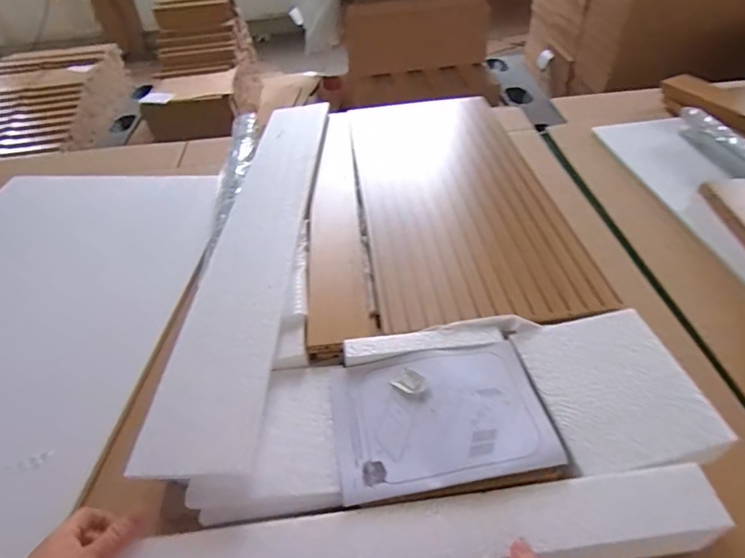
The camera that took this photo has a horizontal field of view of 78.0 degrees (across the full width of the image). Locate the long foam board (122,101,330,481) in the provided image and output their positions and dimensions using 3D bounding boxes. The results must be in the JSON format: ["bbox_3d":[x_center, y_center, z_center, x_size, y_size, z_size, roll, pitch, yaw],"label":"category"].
[{"bbox_3d":[-0.177,-0.101,0.750,0.133,0.038,0.782,-2,45,4],"label":"long foam board"}]

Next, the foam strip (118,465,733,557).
[{"bbox_3d":[0.038,0.234,0.411,0.532,0.017,0.065,-7,45,-1],"label":"foam strip"}]

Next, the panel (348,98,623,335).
[{"bbox_3d":[0.135,-0.168,0.808,0.306,0.017,0.655,-7,45,-2],"label":"panel"}]

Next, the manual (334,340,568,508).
[{"bbox_3d":[0.069,0.141,0.490,0.213,0.010,0.155,-8,45,-2],"label":"manual"}]

